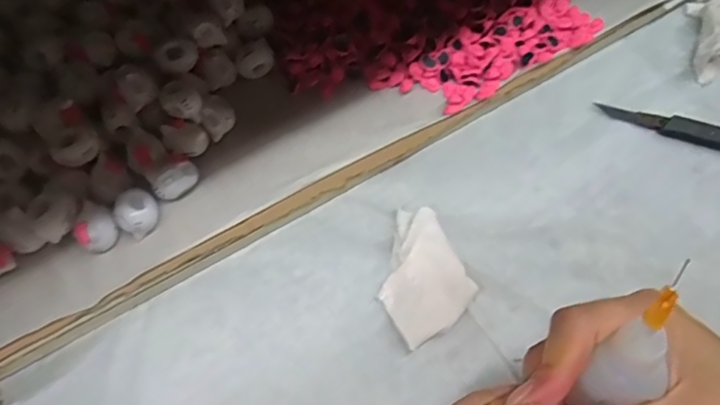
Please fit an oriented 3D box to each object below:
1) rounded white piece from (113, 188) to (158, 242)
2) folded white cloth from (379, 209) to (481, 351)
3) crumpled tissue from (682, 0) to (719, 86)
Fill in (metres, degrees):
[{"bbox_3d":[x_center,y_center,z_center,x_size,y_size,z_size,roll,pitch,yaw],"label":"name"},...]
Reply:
[{"bbox_3d":[-0.121,0.006,0.298,0.022,0.018,0.023,30,68,13],"label":"rounded white piece"},{"bbox_3d":[0.033,0.039,0.304,0.052,0.015,0.066,-29,68,-13],"label":"folded white cloth"},{"bbox_3d":[0.245,-0.118,0.383,0.060,0.019,0.052,-41,72,-18],"label":"crumpled tissue"}]

